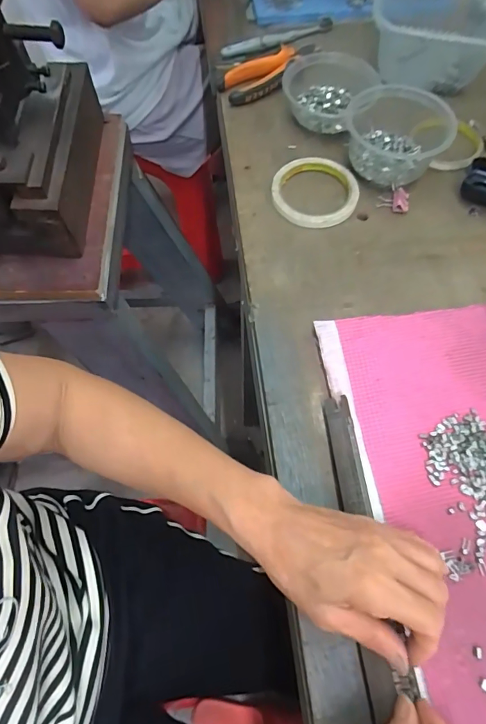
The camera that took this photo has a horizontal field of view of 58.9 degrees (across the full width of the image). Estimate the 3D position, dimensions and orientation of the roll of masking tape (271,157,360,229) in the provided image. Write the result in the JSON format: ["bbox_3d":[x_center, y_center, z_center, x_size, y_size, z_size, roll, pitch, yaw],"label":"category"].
[{"bbox_3d":[0.083,-0.195,0.492,0.094,0.013,0.099,0,64,1],"label":"roll of masking tape"}]

